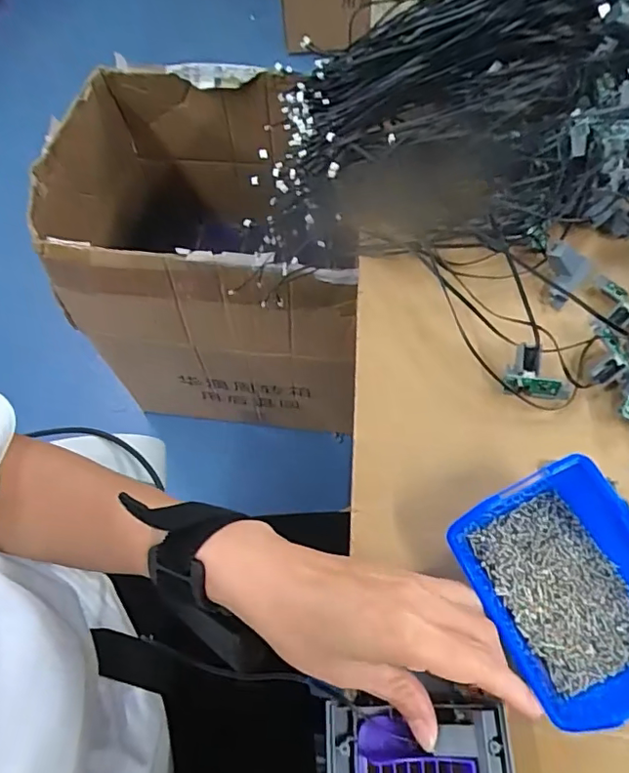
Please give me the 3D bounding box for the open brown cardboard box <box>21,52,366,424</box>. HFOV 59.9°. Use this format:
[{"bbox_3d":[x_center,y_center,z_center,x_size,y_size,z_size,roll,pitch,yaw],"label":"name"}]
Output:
[{"bbox_3d":[-0.173,-0.204,0.918,0.478,0.451,0.366,7,66,4],"label":"open brown cardboard box"}]

